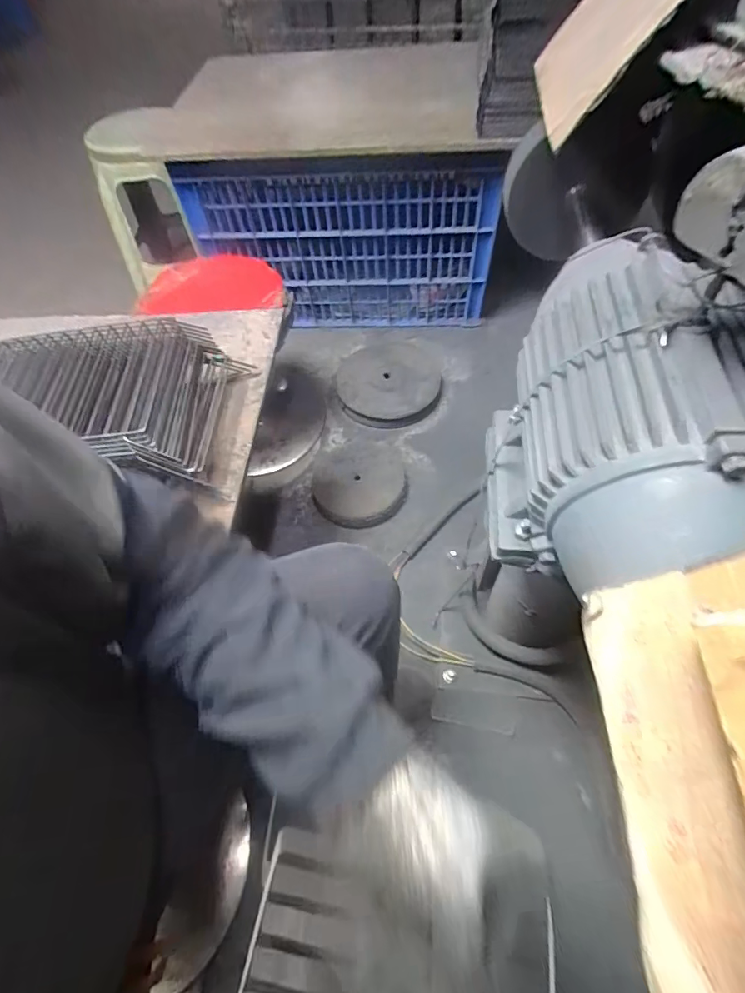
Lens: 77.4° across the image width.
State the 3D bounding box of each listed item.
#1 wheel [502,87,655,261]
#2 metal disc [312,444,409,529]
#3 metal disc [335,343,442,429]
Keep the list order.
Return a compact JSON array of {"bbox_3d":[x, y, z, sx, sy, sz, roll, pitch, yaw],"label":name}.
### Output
[{"bbox_3d":[0.300,-0.458,0.696,0.209,0.223,0.055,20,71,-21],"label":"wheel"},{"bbox_3d":[-0.030,-0.030,1.127,0.218,0.062,0.229,-2,58,3],"label":"metal disc"},{"bbox_3d":[0.045,-0.322,1.288,0.286,0.044,0.298,-2,58,3],"label":"metal disc"}]

